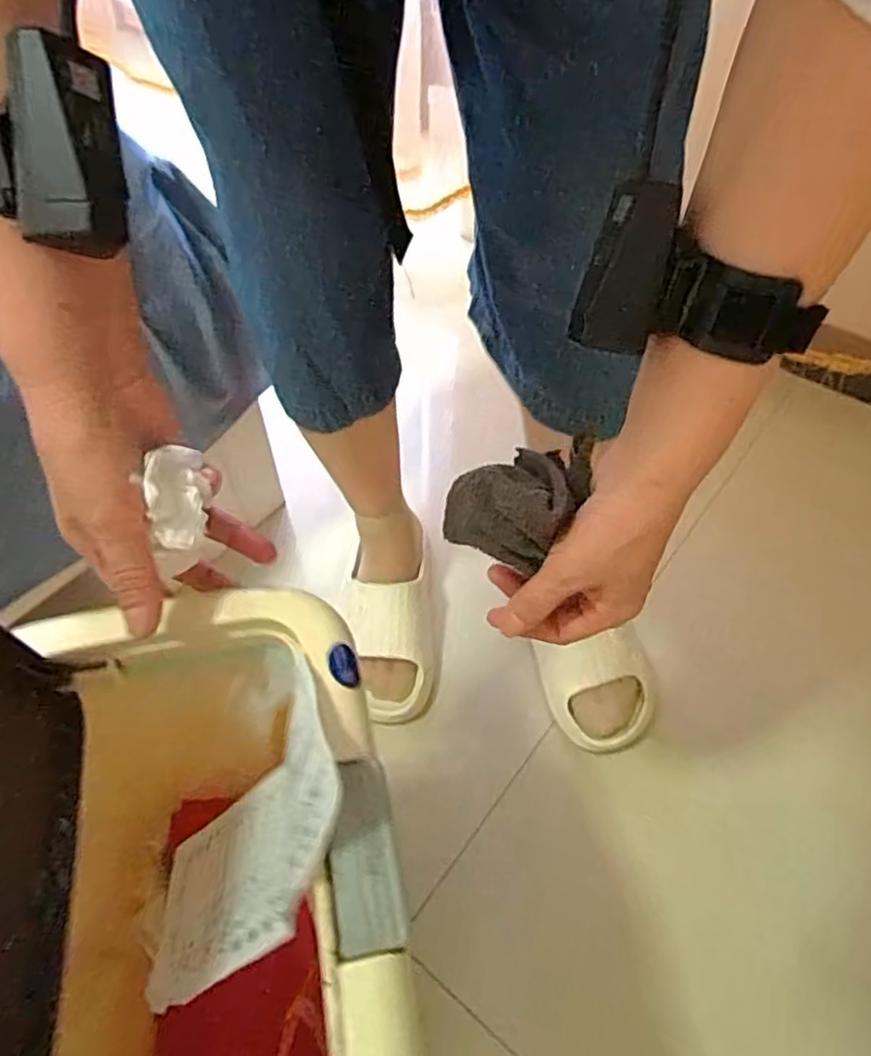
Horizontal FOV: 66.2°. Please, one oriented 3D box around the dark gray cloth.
[{"bbox_3d":[0.041,-0.012,0.356,0.069,0.064,0.041,8,53,6],"label":"dark gray cloth"}]

